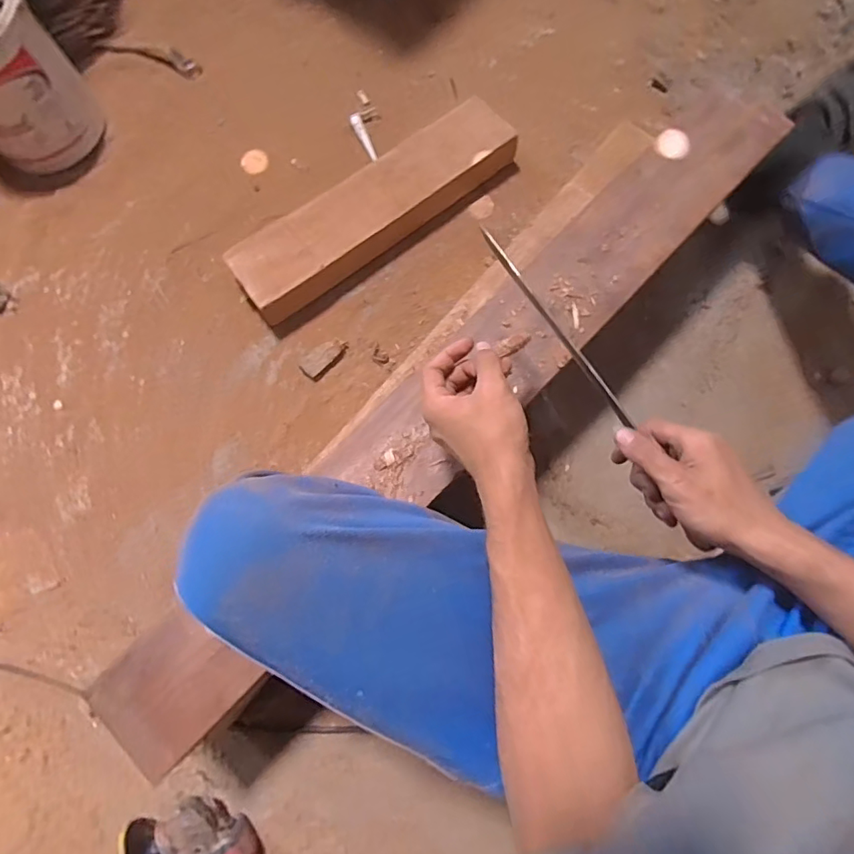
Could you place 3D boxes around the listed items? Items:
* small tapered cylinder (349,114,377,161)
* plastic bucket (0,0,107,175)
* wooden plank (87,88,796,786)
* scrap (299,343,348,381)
[{"bbox_3d":[-0.102,-0.470,0.843,0.018,0.017,0.082,-23,77,-6],"label":"small tapered cylinder"},{"bbox_3d":[-0.623,-0.516,0.768,0.186,0.180,0.179,38,79,9],"label":"plastic bucket"},{"bbox_3d":[0.063,-0.060,0.569,0.117,0.031,0.997,43,80,10],"label":"wooden plank"},{"bbox_3d":[-0.148,-0.100,0.748,0.070,0.008,0.035,-43,80,-10],"label":"scrap"}]

